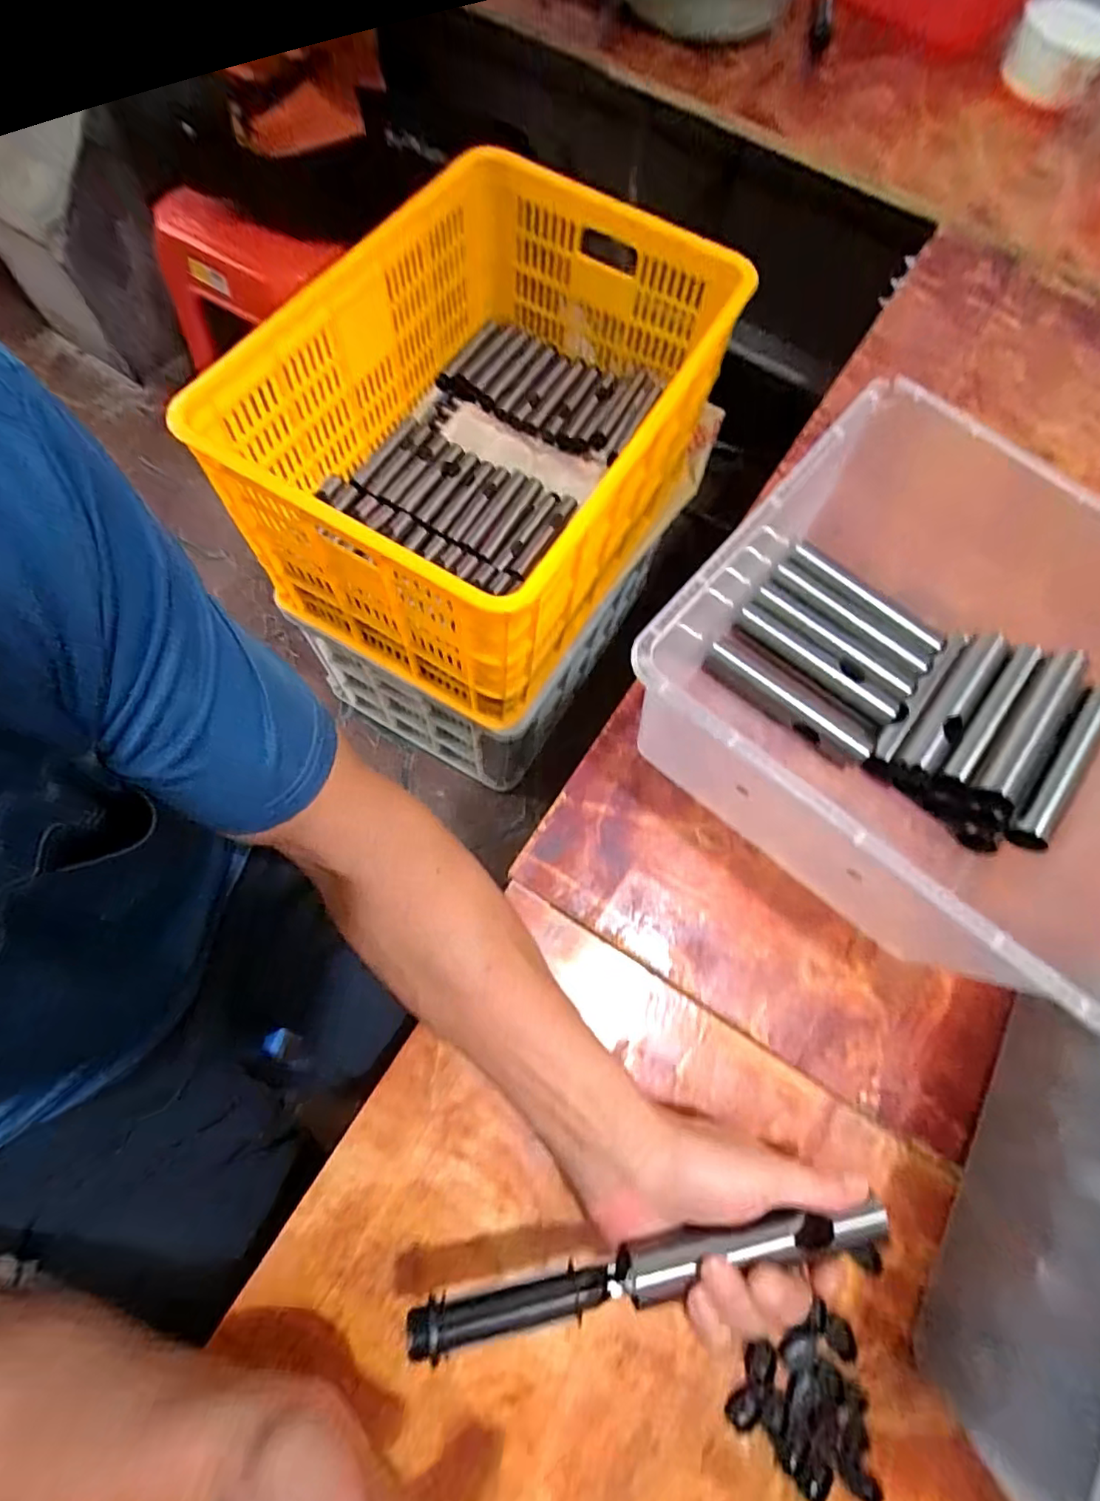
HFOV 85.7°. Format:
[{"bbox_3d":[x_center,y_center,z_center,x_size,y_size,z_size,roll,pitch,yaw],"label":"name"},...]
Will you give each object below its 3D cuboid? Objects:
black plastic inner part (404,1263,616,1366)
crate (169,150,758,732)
[{"bbox_3d":[-0.017,0.265,0.281,0.099,0.013,0.022,-11,72,-9],"label":"black plastic inner part"},{"bbox_3d":[-0.070,-0.431,0.820,0.447,0.338,0.664,29,71,6],"label":"crate"}]

